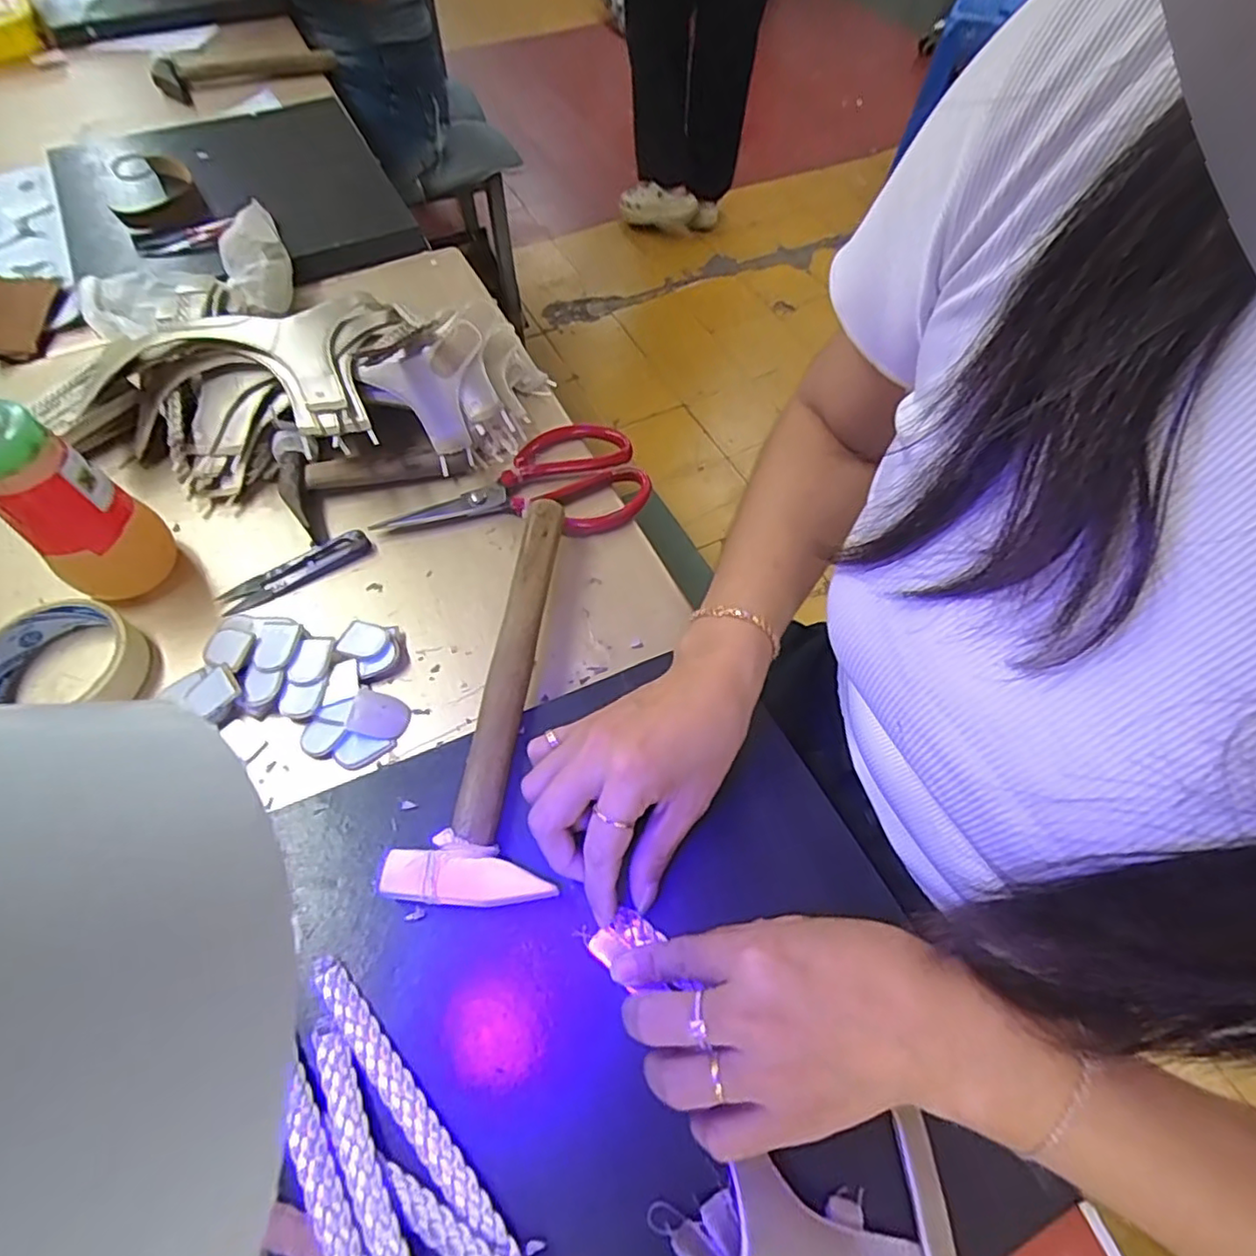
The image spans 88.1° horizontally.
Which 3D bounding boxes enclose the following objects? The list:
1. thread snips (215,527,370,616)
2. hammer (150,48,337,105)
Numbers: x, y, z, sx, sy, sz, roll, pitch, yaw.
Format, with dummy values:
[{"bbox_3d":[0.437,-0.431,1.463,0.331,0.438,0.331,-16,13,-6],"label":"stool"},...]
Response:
[{"bbox_3d":[-0.224,-0.038,0.440,0.098,0.008,0.025,-30,65,-17],"label":"thread snips"},{"bbox_3d":[-0.473,-0.695,0.806,0.211,0.023,0.063,-23,63,-14],"label":"hammer"}]

